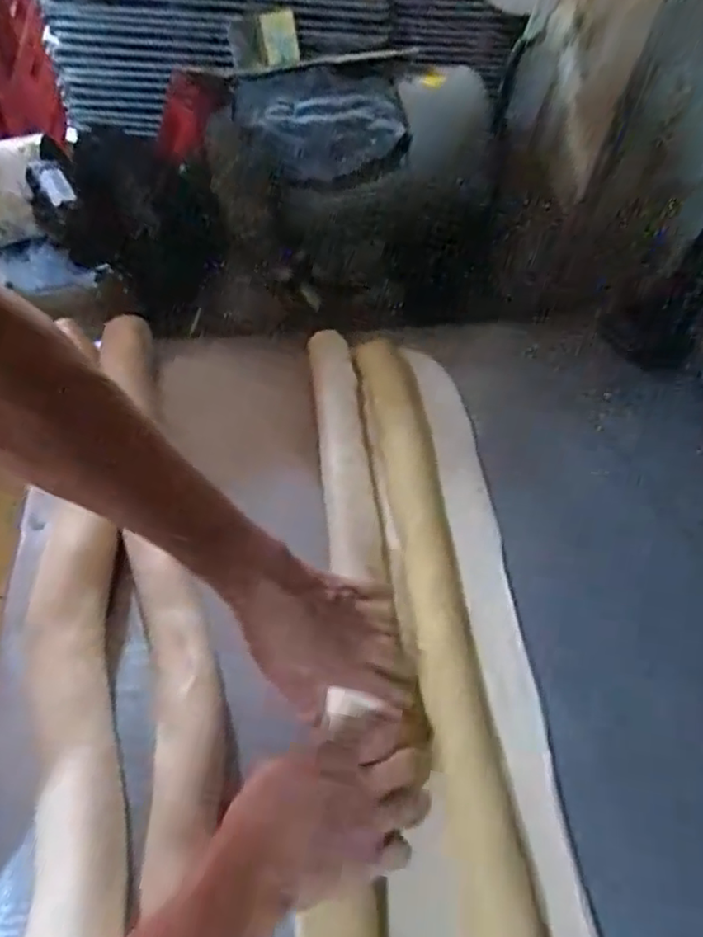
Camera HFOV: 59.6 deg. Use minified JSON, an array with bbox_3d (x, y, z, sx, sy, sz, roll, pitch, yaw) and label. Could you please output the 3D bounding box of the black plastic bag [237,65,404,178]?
[{"bbox_3d":[-0.040,-0.433,0.775,0.216,0.088,0.145,15,54,7],"label":"black plastic bag"}]

